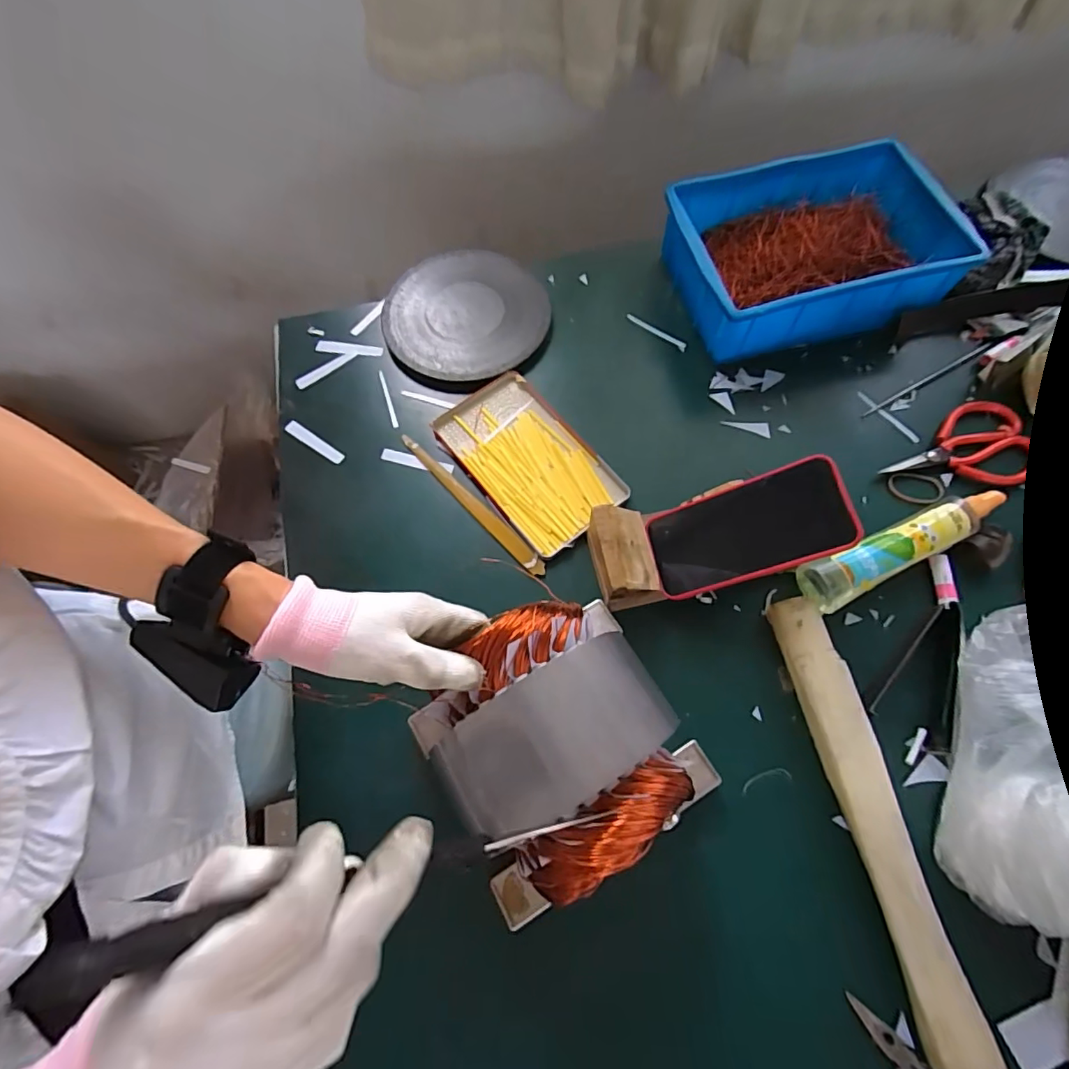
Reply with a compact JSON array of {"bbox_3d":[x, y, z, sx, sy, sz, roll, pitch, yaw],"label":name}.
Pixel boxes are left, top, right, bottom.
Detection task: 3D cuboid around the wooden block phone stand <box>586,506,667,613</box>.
[{"bbox_3d":[0.085,0.021,0.494,0.059,0.065,0.081,-12,68,-3],"label":"wooden block phone stand"}]

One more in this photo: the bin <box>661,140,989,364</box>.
[{"bbox_3d":[0.310,-0.321,0.617,0.296,0.089,0.198,-12,68,-3],"label":"bin"}]

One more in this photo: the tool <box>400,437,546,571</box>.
[{"bbox_3d":[-0.066,-0.034,0.553,0.020,0.007,0.210,-42,73,-14],"label":"tool"}]

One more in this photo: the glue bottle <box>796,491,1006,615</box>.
[{"bbox_3d":[0.348,0.010,0.504,0.217,0.031,0.043,-24,69,-8],"label":"glue bottle"}]

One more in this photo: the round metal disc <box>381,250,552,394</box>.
[{"bbox_3d":[-0.082,-0.254,0.633,0.191,0.029,0.184,-1,68,2],"label":"round metal disc"}]

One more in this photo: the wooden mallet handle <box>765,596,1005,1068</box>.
[{"bbox_3d":[0.264,0.212,0.424,0.044,0.030,0.329,-10,68,-2],"label":"wooden mallet handle"}]

